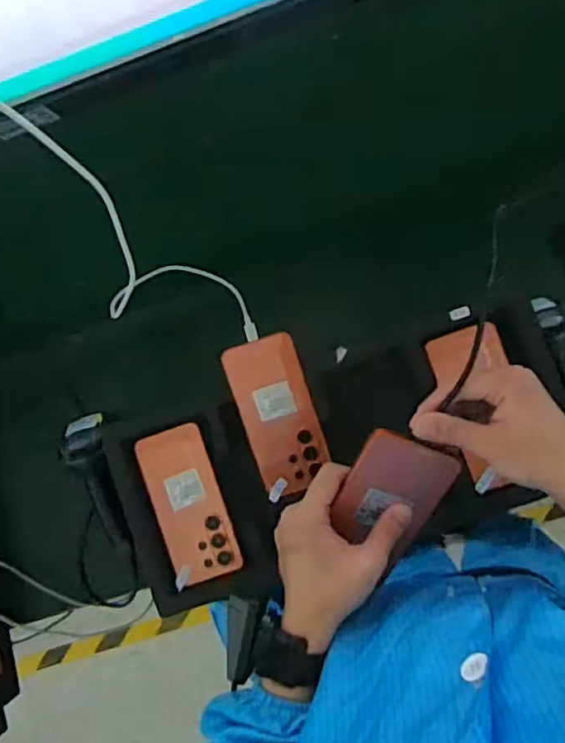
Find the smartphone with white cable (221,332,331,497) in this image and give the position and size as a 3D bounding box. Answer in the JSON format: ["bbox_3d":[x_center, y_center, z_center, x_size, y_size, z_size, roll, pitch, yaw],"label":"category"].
[{"bbox_3d":[-0.003,0.047,0.670,0.079,0.006,0.168,-18,96,-1],"label":"smartphone with white cable"}]

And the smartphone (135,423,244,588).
[{"bbox_3d":[-0.106,0.150,0.688,0.077,0.014,0.172,-19,85,4],"label":"smartphone"}]

